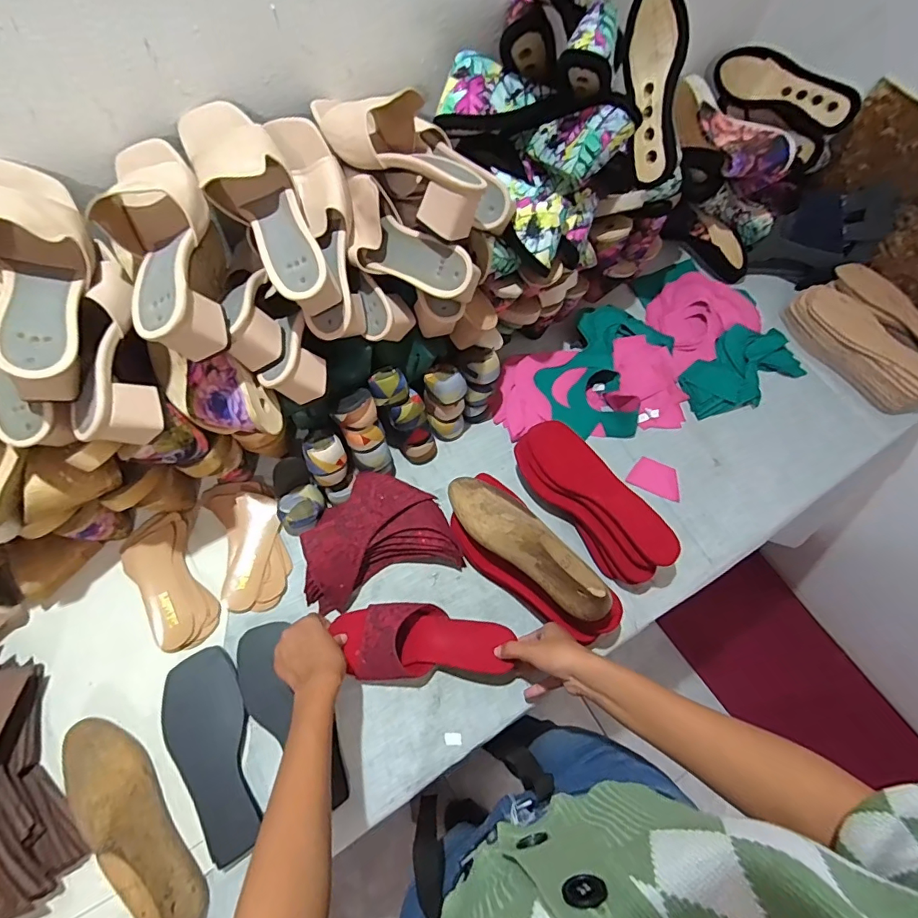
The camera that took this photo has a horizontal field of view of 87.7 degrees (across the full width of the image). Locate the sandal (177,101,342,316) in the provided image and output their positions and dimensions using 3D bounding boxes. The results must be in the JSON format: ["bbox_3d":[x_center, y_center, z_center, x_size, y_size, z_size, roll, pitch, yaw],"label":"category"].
[{"bbox_3d":[-0.208,-0.268,0.498,0.082,0.085,0.236,-31,88,-16],"label":"sandal"}]

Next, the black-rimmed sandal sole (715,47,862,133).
[{"bbox_3d":[0.537,-0.611,0.793,0.055,0.062,0.233,-39,73,-19],"label":"black-rimmed sandal sole"}]

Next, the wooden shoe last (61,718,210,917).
[{"bbox_3d":[-0.341,0.373,0.488,0.240,0.073,0.071,38,69,13],"label":"wooden shoe last"}]

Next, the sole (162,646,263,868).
[{"bbox_3d":[-0.280,0.332,0.547,0.082,0.017,0.211,-21,69,-13],"label":"sole"}]

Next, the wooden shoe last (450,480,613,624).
[{"bbox_3d":[0.080,0.095,0.580,0.073,0.074,0.240,-38,53,-19],"label":"wooden shoe last"}]

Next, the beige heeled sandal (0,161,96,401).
[{"bbox_3d":[-0.383,-0.167,0.438,0.079,0.098,0.232,-16,67,-11],"label":"beige heeled sandal"}]

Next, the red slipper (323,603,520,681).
[{"bbox_3d":[-0.049,0.220,0.574,0.214,0.055,0.086,2,65,2],"label":"red slipper"}]

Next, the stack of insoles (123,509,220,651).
[{"bbox_3d":[-0.373,0.154,0.619,0.083,0.017,0.174,-32,71,-17],"label":"stack of insoles"}]

